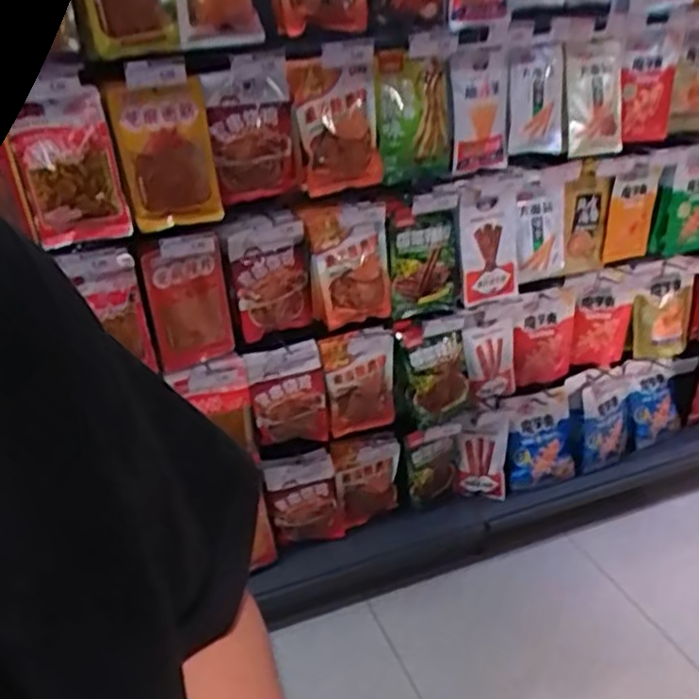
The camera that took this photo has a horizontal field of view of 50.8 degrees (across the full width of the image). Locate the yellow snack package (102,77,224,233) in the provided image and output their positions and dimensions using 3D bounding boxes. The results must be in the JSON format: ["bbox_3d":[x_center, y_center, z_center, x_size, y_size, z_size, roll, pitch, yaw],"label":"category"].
[{"bbox_3d":[-0.347,-0.366,1.396,0.170,0.258,0.047,-10,28,-12],"label":"yellow snack package"}]

